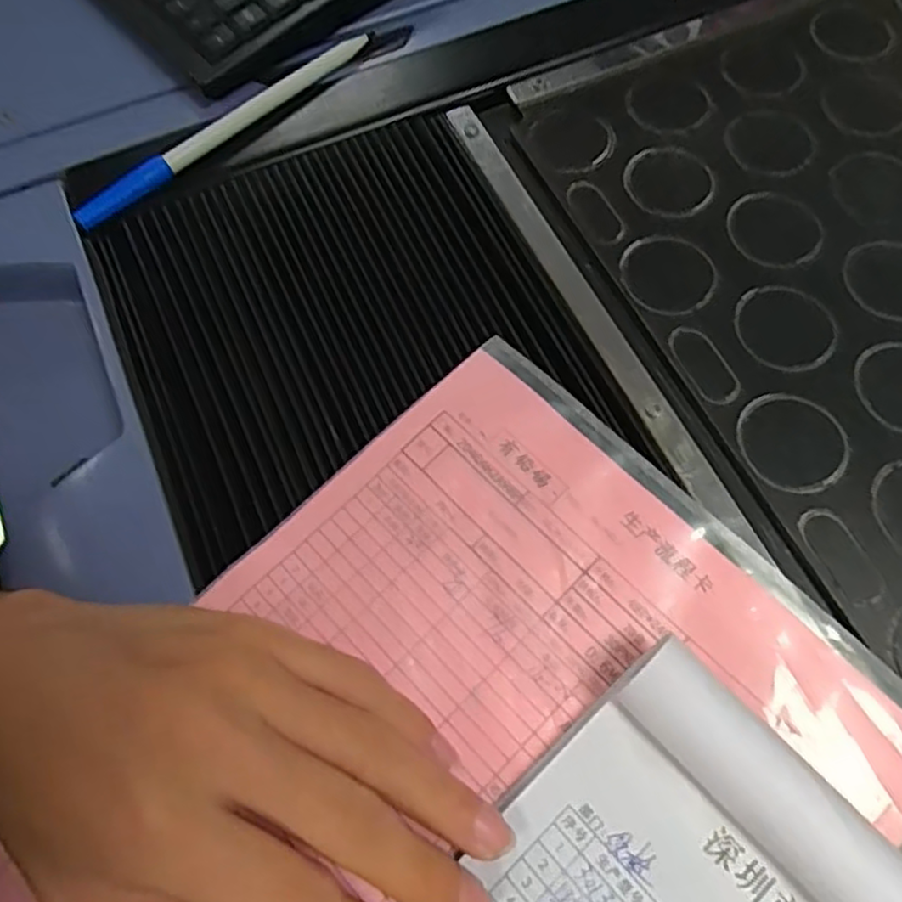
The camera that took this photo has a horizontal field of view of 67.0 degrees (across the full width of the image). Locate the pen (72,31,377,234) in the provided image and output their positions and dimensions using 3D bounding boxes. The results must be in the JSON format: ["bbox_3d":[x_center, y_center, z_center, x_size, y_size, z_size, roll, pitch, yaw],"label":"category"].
[{"bbox_3d":[-0.102,-0.159,0.325,0.176,0.015,0.012,-43,73,-15],"label":"pen"}]

